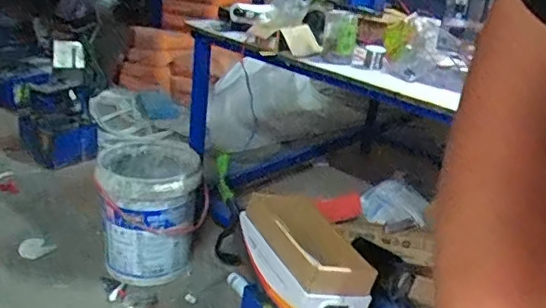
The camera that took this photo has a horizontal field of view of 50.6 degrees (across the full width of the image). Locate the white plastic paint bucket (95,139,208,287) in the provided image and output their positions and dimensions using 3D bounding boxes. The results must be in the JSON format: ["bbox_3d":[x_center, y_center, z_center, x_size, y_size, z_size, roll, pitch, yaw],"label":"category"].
[{"bbox_3d":[-0.373,0.172,1.795,0.323,0.335,0.351,0,24,-16],"label":"white plastic paint bucket"}]

